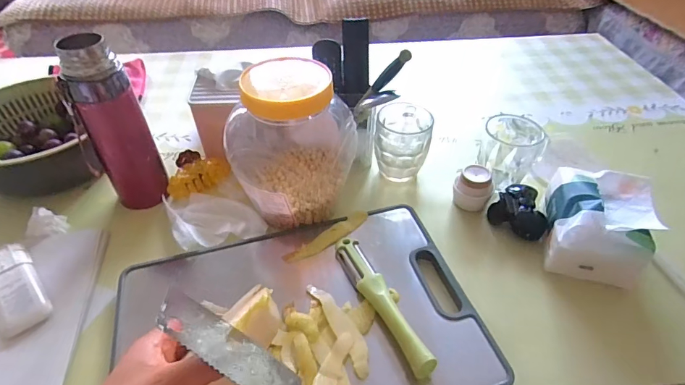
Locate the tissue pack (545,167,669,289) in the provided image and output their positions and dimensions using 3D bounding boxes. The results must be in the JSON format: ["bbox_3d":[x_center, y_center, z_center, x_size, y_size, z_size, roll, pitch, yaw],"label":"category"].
[{"bbox_3d":[0.294,0.034,0.478,0.103,0.068,0.126,15,45,15],"label":"tissue pack"}]

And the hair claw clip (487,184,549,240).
[{"bbox_3d":[0.231,0.019,0.533,0.069,0.035,0.075,22,47,21],"label":"hair claw clip"}]

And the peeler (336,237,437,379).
[{"bbox_3d":[0.038,0.107,0.421,0.027,0.026,0.169,-17,46,-18],"label":"peeler"}]

